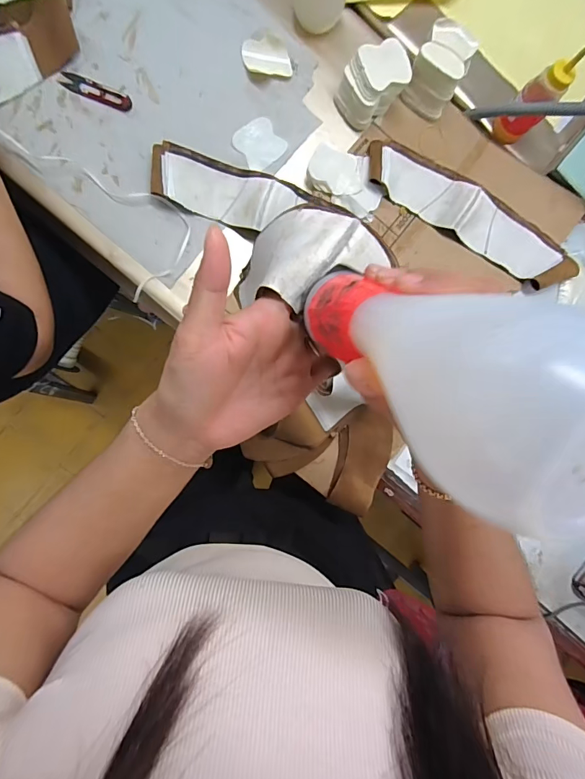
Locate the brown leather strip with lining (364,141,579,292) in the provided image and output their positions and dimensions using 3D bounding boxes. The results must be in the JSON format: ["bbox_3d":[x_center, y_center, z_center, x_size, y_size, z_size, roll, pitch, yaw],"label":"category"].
[{"bbox_3d":[0.263,-0.263,0.609,0.345,0.036,0.086,33,87,-4],"label":"brown leather strip with lining"}]

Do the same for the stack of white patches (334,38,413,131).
[{"bbox_3d":[0.115,-0.438,0.585,0.088,0.056,0.068,-35,93,-5],"label":"stack of white patches"}]

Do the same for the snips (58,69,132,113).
[{"bbox_3d":[-0.275,-0.418,0.575,0.100,0.006,0.026,18,88,-5],"label":"snips"}]

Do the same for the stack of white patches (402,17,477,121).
[{"bbox_3d":[0.207,-0.452,0.587,0.071,0.072,0.076,26,87,-5],"label":"stack of white patches"}]

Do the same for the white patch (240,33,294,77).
[{"bbox_3d":[-0.037,-0.487,0.600,0.070,0.009,0.051,0,90,-5],"label":"white patch"}]

